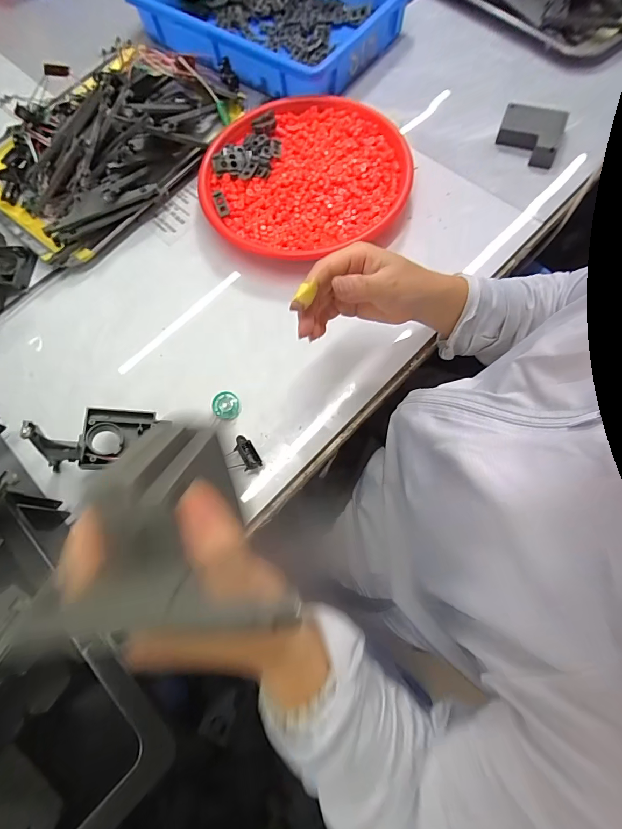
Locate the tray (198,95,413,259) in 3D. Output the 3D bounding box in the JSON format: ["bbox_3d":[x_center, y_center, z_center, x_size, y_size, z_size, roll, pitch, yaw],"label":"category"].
[{"bbox_3d":[-0.006,-0.293,0.476,0.244,0.037,0.255,-1,72,2],"label":"tray"}]

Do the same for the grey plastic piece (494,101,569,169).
[{"bbox_3d":[0.278,-0.357,0.480,0.073,0.022,0.075,20,74,8],"label":"grey plastic piece"}]

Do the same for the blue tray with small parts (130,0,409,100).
[{"bbox_3d":[-0.065,-0.608,0.564,0.366,0.059,0.263,32,77,13],"label":"blue tray with small parts"}]

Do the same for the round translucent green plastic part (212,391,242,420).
[{"bbox_3d":[-0.089,-0.010,0.399,0.028,0.014,0.031,-9,72,1],"label":"round translucent green plastic part"}]

